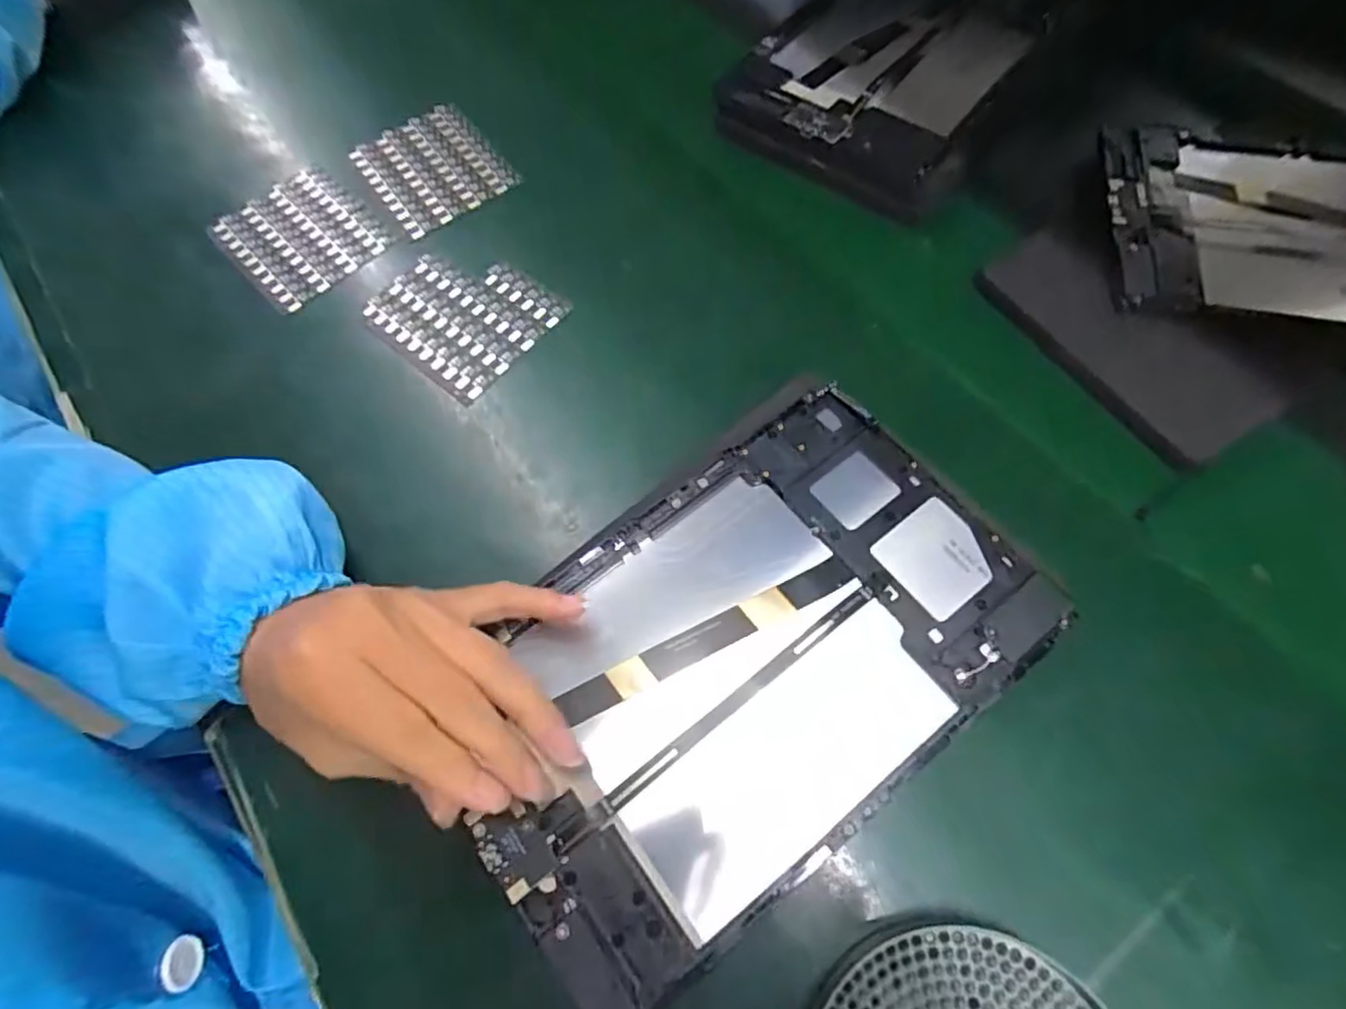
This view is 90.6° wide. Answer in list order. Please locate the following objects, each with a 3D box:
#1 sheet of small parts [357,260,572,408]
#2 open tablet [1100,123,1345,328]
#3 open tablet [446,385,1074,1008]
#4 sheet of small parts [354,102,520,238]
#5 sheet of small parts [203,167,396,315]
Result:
[{"bbox_3d":[-0.121,-0.110,0.382,0.094,0.005,0.080,37,72,19],"label":"sheet of small parts"},{"bbox_3d":[0.372,-0.154,0.374,0.242,0.010,0.146,9,65,7],"label":"open tablet"},{"bbox_3d":[0.025,0.061,0.271,0.232,0.009,0.147,-36,70,-12],"label":"open tablet"},{"bbox_3d":[-0.156,-0.219,0.433,0.078,0.006,0.092,-34,67,-12],"label":"sheet of small parts"},{"bbox_3d":[-0.232,-0.168,0.415,0.082,0.007,0.098,-40,69,-15],"label":"sheet of small parts"}]

